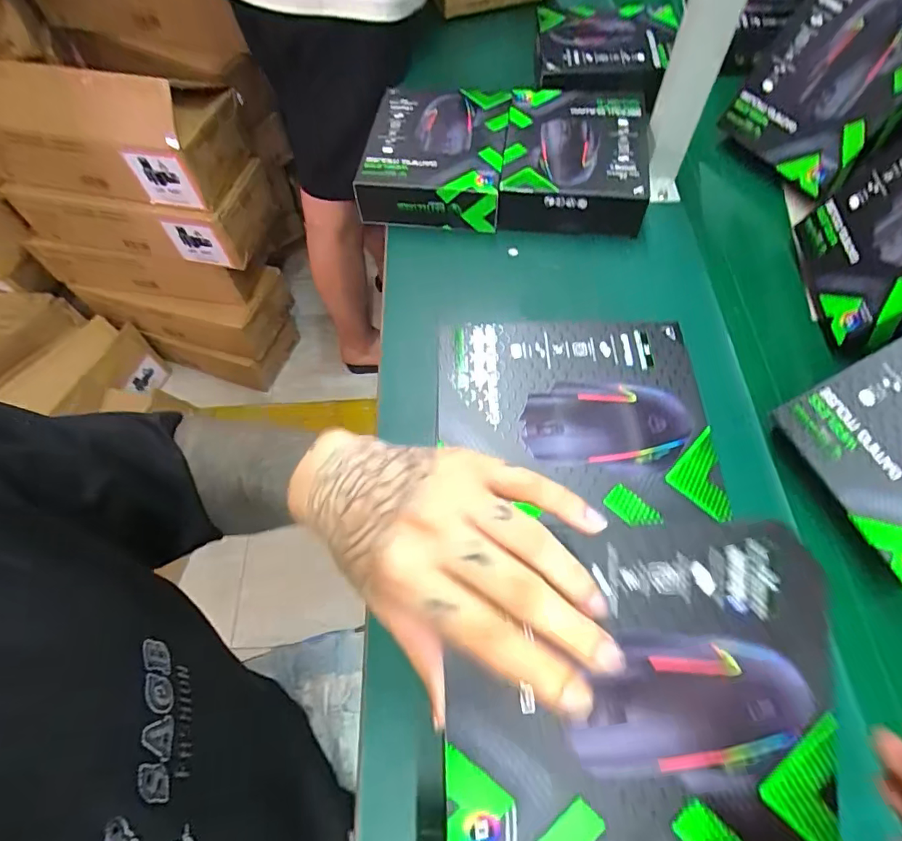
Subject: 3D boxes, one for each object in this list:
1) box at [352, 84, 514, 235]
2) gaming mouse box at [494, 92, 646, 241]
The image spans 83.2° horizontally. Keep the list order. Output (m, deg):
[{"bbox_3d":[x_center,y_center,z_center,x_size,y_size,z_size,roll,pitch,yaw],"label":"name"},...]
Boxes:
[{"bbox_3d":[-0.014,-0.313,0.599,0.160,0.063,0.173,4,62,5],"label":"box"},{"bbox_3d":[0.141,-0.304,0.590,0.157,0.057,0.182,5,62,5],"label":"gaming mouse box"}]

